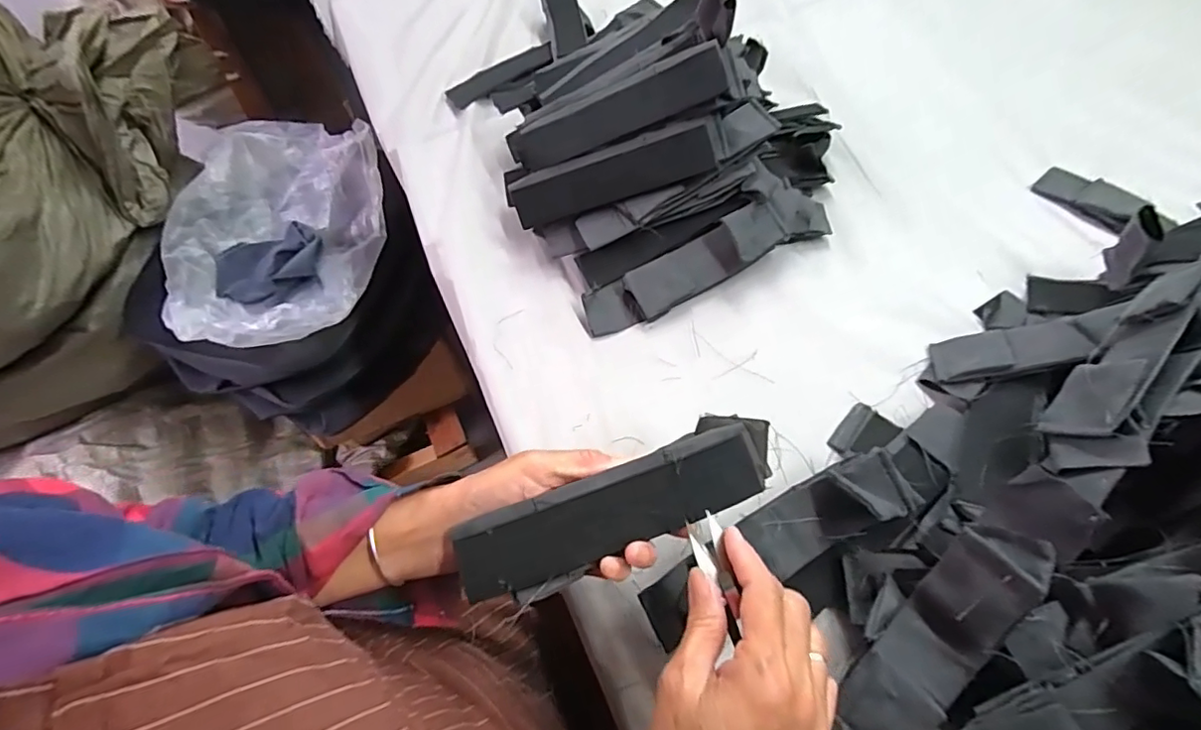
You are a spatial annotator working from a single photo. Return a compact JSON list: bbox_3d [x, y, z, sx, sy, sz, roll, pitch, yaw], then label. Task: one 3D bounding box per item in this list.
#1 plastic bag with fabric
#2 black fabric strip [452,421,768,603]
[{"bbox_3d":[-0.528,-0.216,0.897,0.336,0.120,0.393,5,61,8],"label":"plastic bag with fabric"},{"bbox_3d":[0.013,0.083,0.327,0.193,0.011,0.049,-23,84,-9],"label":"black fabric strip"}]

